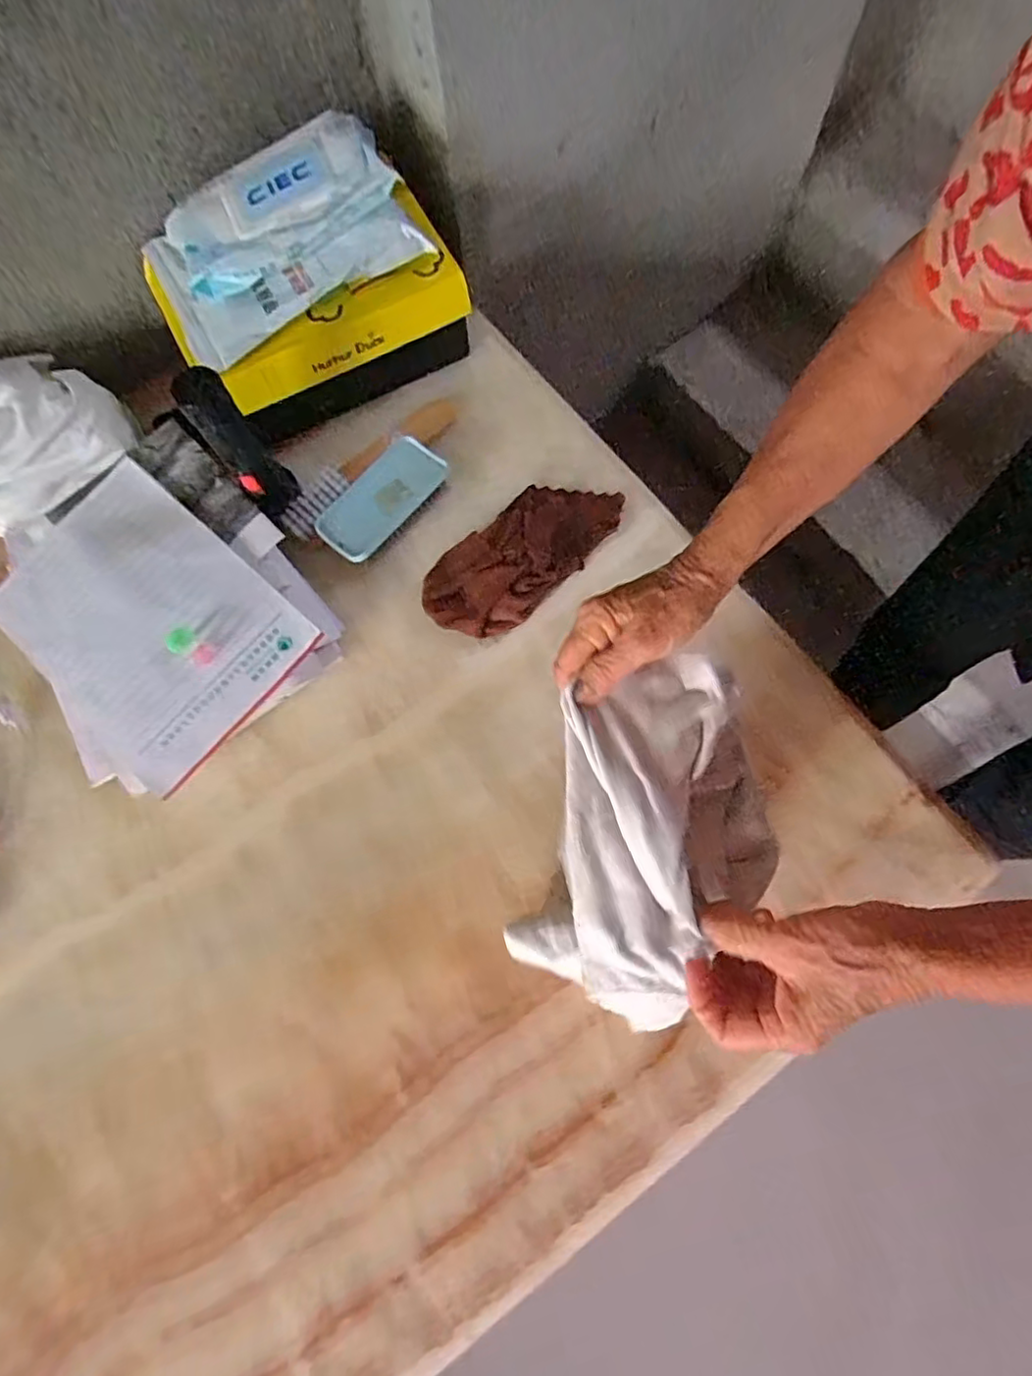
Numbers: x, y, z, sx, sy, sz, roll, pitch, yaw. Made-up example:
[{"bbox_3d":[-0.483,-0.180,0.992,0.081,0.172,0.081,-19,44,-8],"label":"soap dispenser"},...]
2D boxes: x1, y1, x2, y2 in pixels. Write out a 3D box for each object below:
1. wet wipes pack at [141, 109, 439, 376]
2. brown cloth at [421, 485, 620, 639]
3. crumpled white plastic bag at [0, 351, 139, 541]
[{"bbox_3d":[-0.216,-0.403,0.558,0.231,0.065,0.145,-30,74,-7],"label":"wet wipes pack"},{"bbox_3d":[0.007,-0.128,0.586,0.200,0.023,0.093,-44,78,-10],"label":"brown cloth"},{"bbox_3d":[-0.463,-0.231,0.599,0.162,0.075,0.179,36,79,11],"label":"crumpled white plastic bag"}]

